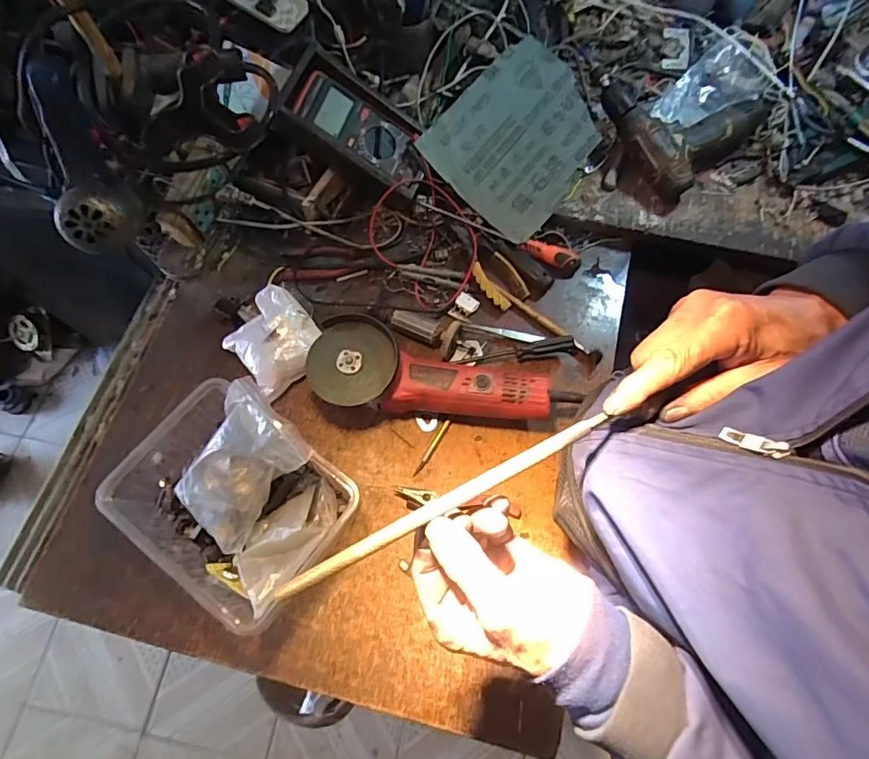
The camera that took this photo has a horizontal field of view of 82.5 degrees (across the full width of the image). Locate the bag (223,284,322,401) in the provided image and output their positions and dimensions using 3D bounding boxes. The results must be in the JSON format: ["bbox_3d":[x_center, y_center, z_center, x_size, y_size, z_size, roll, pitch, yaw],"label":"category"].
[{"bbox_3d":[-0.197,-0.048,0.611,0.103,0.047,0.109,-41,77,-14],"label":"bag"}]

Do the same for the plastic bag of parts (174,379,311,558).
[{"bbox_3d":[-0.204,0.087,0.507,0.115,0.089,0.139,44,75,12],"label":"plastic bag of parts"}]

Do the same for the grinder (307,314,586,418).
[{"bbox_3d":[0.014,-0.003,0.583,0.314,0.076,0.099,5,71,-1],"label":"grinder"}]

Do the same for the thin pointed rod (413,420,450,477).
[{"bbox_3d":[-0.003,0.084,0.605,0.008,0.006,0.078,28,73,7],"label":"thin pointed rod"}]

